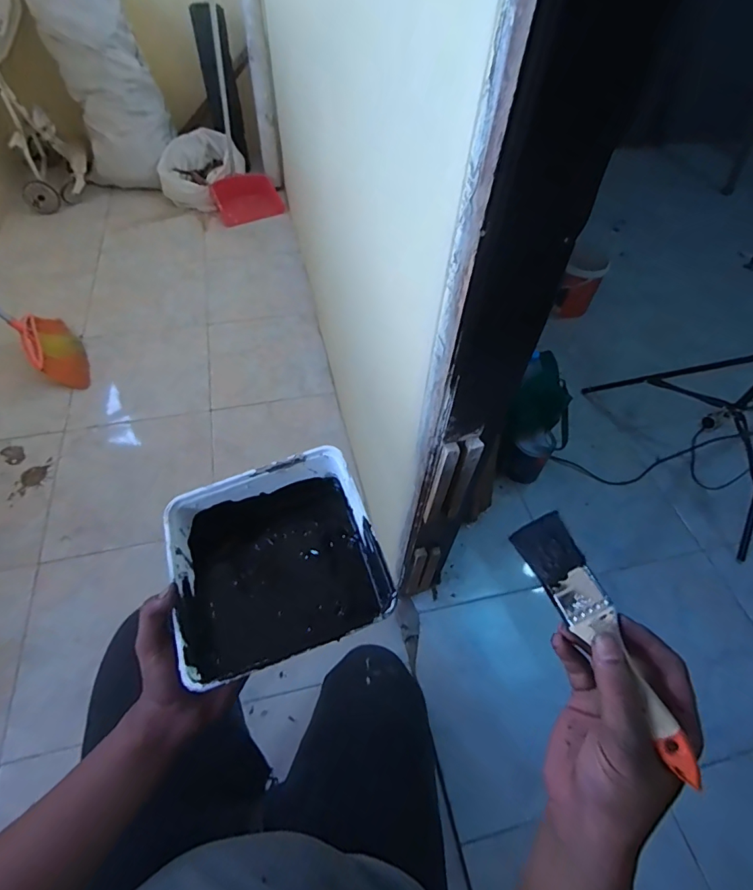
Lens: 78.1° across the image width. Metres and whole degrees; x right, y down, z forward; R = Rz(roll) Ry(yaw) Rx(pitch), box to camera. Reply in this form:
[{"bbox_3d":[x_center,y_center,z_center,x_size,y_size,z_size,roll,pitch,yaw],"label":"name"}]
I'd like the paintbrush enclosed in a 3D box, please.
[{"bbox_3d":[0.160,0.132,0.322,0.040,0.017,0.178,-20,64,-16],"label":"paintbrush"}]

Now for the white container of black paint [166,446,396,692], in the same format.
[{"bbox_3d":[-0.105,0.119,0.479,0.194,0.081,0.192,-16,58,-13],"label":"white container of black paint"}]

